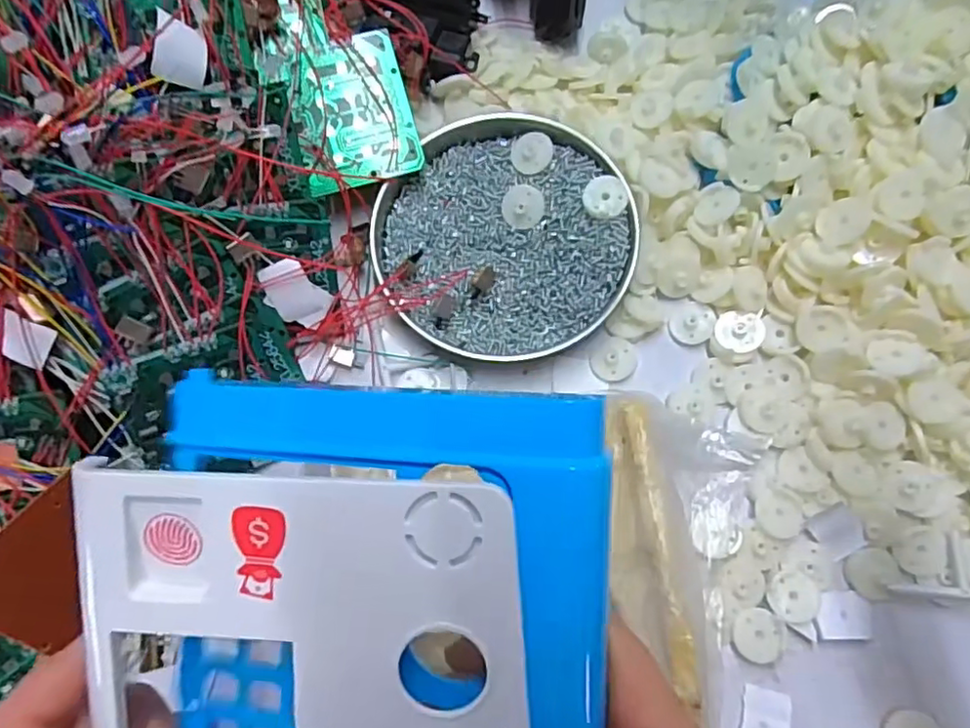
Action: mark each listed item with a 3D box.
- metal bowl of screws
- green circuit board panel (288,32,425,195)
[{"bbox_3d":[0.012,-0.070,0.330,0.132,0.023,0.131,-1,75,3],"label":"metal bowl of screws"},{"bbox_3d":[-0.068,-0.130,0.320,0.059,0.004,0.070,-16,97,-8],"label":"green circuit board panel"}]

